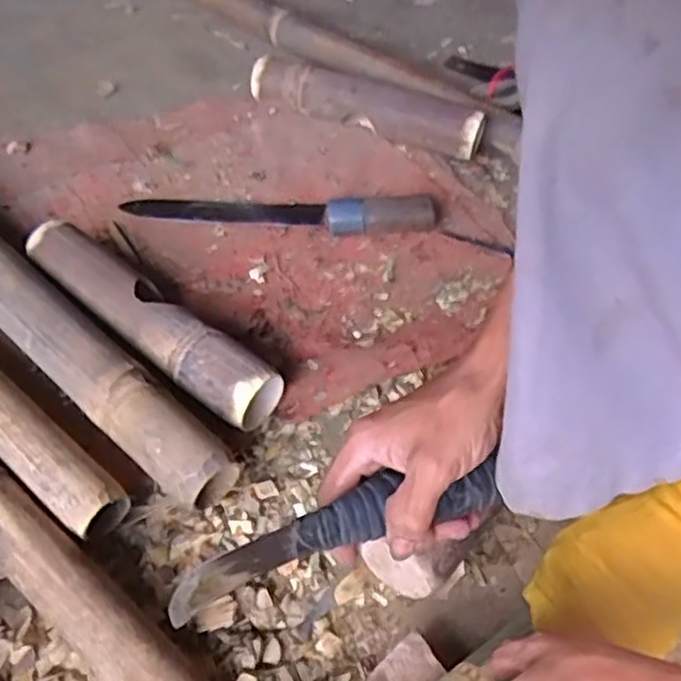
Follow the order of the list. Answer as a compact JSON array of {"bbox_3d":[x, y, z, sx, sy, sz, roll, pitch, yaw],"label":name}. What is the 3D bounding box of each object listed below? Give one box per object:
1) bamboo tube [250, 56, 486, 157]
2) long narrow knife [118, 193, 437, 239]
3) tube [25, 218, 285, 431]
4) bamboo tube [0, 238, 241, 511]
[{"bbox_3d":[0.029,-0.275,0.849,0.279,0.063,0.052,21,55,12],"label":"bamboo tube"},{"bbox_3d":[-0.065,-0.140,0.745,0.328,0.037,0.055,3,53,-2],"label":"long narrow knife"},{"bbox_3d":[-0.169,-0.017,0.626,0.274,0.060,0.058,33,58,19],"label":"tube"},{"bbox_3d":[-0.333,-0.072,0.657,0.658,0.065,0.061,37,59,22],"label":"bamboo tube"}]

